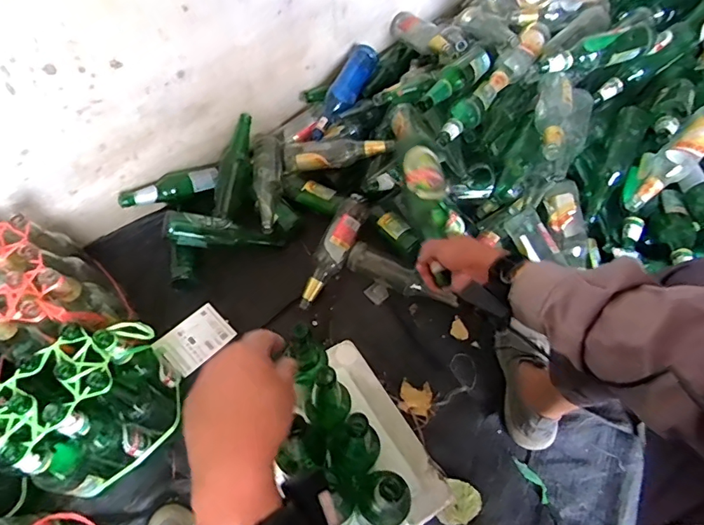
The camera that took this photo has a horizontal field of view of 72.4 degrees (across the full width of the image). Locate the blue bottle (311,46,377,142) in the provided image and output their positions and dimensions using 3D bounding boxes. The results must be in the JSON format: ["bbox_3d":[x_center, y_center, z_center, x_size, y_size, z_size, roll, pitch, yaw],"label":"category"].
[{"bbox_3d":[-0.022,-0.409,1.164,0.074,0.063,0.269,25,76,13],"label":"blue bottle"}]

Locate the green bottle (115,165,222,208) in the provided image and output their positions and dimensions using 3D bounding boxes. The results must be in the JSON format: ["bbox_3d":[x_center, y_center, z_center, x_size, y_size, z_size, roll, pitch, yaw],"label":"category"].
[{"bbox_3d":[-0.407,-0.163,1.082,0.222,0.060,0.058,-24,62,-29],"label":"green bottle"}]

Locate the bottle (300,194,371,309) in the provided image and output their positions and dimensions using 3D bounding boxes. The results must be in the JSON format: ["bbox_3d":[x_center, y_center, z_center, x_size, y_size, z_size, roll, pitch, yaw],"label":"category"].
[{"bbox_3d":[-0.043,-0.020,1.068,0.072,0.082,0.270,25,80,13],"label":"bottle"}]

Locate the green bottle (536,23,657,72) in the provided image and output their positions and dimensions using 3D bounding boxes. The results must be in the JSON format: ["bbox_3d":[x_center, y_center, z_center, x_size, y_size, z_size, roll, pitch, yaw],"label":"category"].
[{"bbox_3d":[0.524,-0.455,1.009,0.282,0.074,0.084,-21,63,-13],"label":"green bottle"}]

